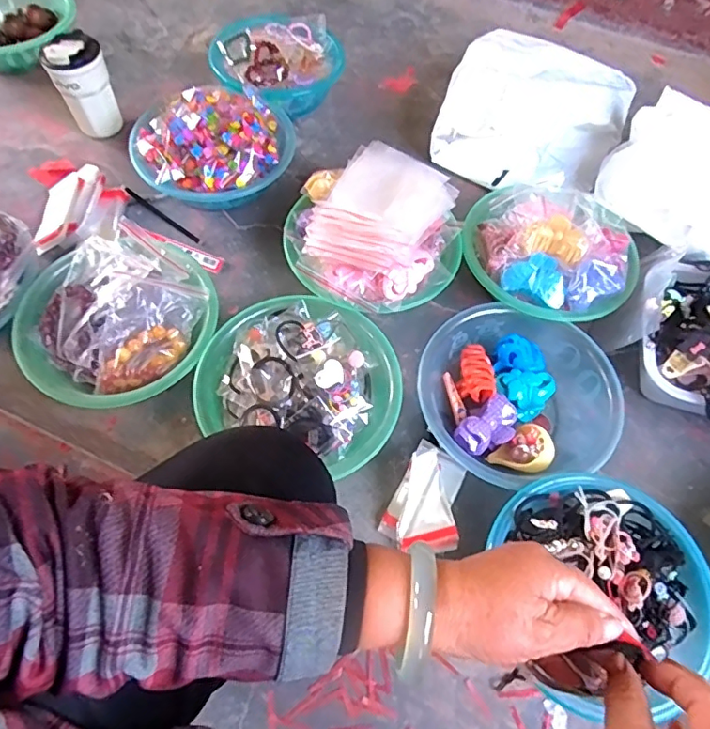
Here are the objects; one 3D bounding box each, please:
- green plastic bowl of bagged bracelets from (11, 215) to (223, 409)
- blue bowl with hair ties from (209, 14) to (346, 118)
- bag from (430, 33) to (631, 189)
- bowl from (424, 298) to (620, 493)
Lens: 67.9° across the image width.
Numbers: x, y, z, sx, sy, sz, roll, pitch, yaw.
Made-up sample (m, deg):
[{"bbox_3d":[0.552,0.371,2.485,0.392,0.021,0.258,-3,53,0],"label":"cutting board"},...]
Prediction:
[{"bbox_3d":[-0.295,-0.052,0.666,0.226,0.085,0.233,1,62,-2],"label":"green plastic bowl of bagged bracelets"},{"bbox_3d":[-0.132,-0.511,0.902,0.204,0.089,0.188,1,62,-2],"label":"blue bowl with hair ties"},{"bbox_3d":[0.293,-0.424,0.859,0.279,0.132,0.303,27,64,12],"label":"bag"},{"bbox_3d":[0.197,0.039,0.658,0.222,0.070,0.226,1,62,-2],"label":"bowl"}]

